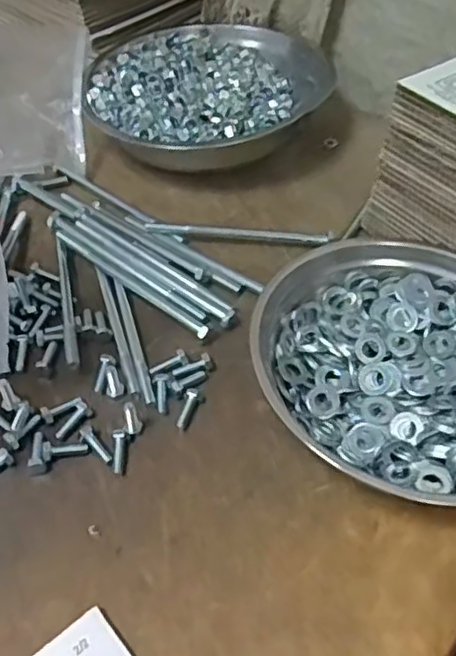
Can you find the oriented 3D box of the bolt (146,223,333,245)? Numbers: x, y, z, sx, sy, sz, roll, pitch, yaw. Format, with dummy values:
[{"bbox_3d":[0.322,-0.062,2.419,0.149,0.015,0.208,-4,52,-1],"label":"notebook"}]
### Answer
[{"bbox_3d":[0.011,-0.085,0.592,0.165,0.013,0.015,2,49,2],"label":"bolt"}]

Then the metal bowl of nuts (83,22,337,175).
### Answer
[{"bbox_3d":[-0.026,-0.252,0.703,0.262,0.050,0.205,-24,53,-19],"label":"metal bowl of nuts"}]

